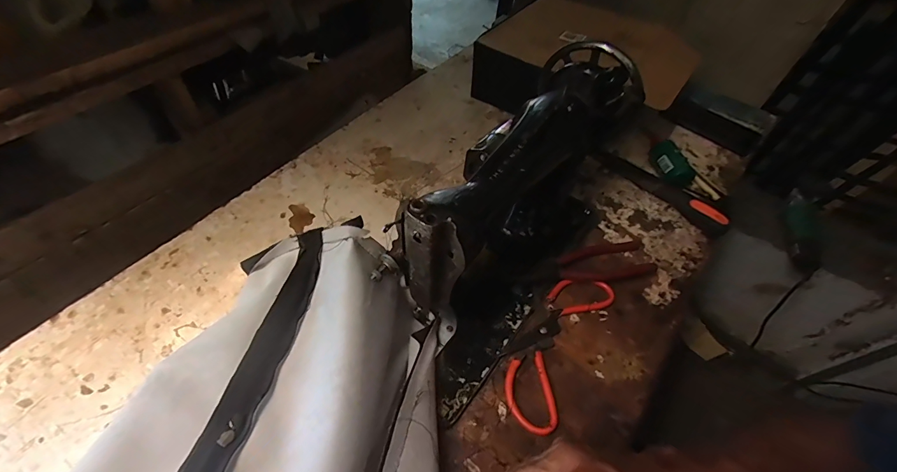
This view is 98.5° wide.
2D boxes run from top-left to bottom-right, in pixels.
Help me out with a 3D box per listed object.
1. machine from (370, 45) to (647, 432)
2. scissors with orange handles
[{"bbox_3d":[0.065,-0.040,0.440,0.171,0.195,0.386,29,57,17],"label":"machine"},{"bbox_3d":[0.122,0.118,0.444,0.074,0.008,0.200,29,57,18],"label":"scissors with orange handles"}]

